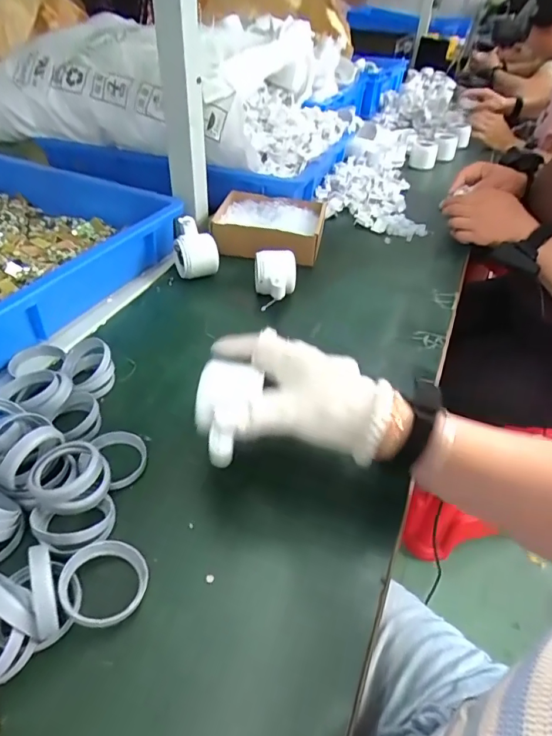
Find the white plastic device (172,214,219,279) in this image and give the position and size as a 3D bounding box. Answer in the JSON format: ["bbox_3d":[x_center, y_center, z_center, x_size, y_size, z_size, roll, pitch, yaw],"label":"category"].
[{"bbox_3d":[-0.115,-0.167,0.673,0.056,0.086,0.061,2,41,-2],"label":"white plastic device"}]

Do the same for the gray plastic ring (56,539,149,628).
[{"bbox_3d":[-0.125,0.155,0.334,0.061,0.013,0.059,2,42,-2],"label":"gray plastic ring"}]

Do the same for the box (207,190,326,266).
[{"bbox_3d":[-0.010,-0.235,0.762,0.176,0.050,0.145,11,41,8],"label":"box"}]

